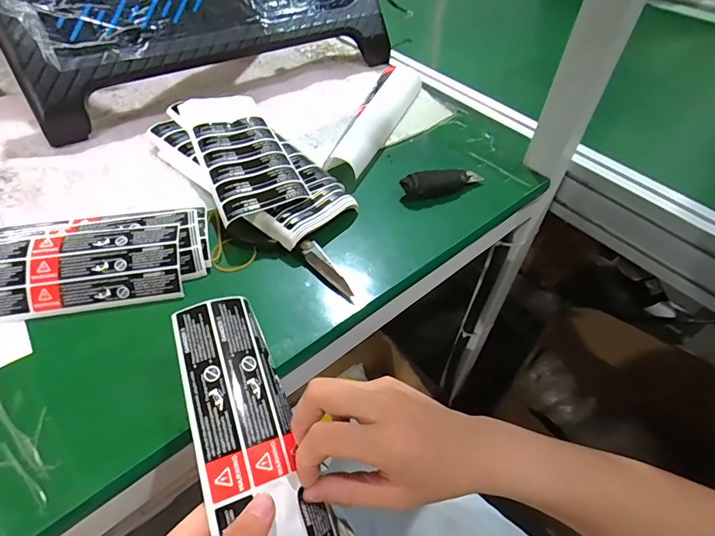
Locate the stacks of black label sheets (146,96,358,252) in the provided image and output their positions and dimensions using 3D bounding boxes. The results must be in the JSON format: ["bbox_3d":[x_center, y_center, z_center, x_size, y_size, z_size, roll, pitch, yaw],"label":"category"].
[{"bbox_3d":[-0.122,-0.118,0.472,0.131,0.034,0.261,-30,56,-24],"label":"stacks of black label sheets"}]

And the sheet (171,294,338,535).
[{"bbox_3d":[-0.056,0.131,0.257,0.062,0.012,0.238,-12,70,-31],"label":"sheet"}]

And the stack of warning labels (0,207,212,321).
[{"bbox_3d":[-0.266,-0.005,0.376,0.255,0.037,0.091,-9,50,-8],"label":"stack of warning labels"}]

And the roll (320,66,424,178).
[{"bbox_3d":[0.031,-0.204,0.555,0.053,0.029,0.262,16,51,13],"label":"roll"}]

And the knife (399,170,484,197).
[{"bbox_3d":[0.095,-0.098,0.471,0.093,0.026,0.021,-13,50,-12],"label":"knife"}]

